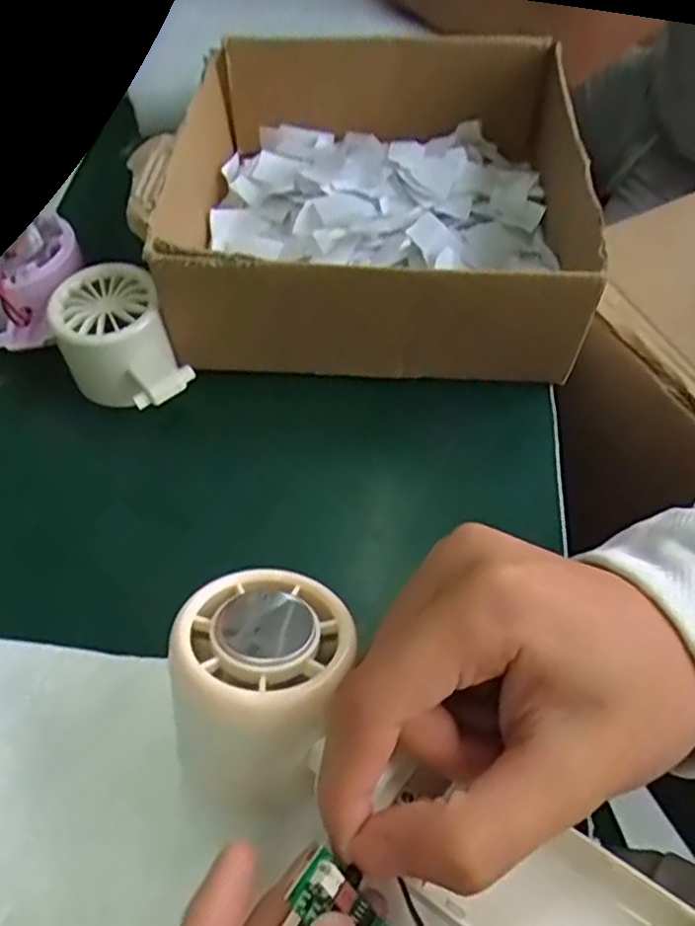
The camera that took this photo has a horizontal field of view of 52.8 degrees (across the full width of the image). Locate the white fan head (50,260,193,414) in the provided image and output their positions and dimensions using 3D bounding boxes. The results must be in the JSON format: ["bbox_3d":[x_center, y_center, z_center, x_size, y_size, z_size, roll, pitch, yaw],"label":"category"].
[{"bbox_3d":[-0.110,-0.057,0.339,0.050,0.043,0.069,-24,57,-13],"label":"white fan head"}]

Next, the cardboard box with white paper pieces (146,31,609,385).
[{"bbox_3d":[0.015,-0.151,0.381,0.203,0.068,0.221,1,55,4],"label":"cardboard box with white paper pieces"}]

